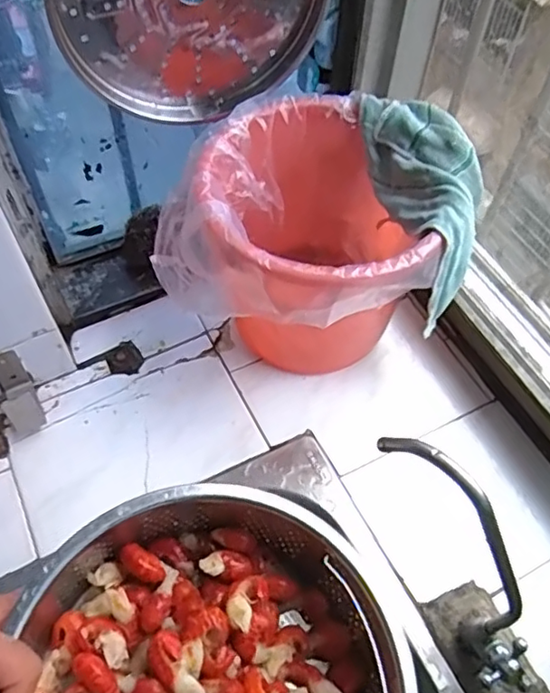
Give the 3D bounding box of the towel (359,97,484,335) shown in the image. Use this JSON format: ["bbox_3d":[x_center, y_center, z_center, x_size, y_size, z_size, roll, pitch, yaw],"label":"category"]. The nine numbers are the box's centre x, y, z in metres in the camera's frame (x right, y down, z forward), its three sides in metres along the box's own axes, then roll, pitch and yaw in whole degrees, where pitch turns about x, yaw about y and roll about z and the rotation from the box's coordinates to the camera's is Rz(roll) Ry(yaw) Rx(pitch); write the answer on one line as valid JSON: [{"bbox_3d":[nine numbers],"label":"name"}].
[{"bbox_3d":[0.132,-0.131,0.540,0.063,0.099,0.207,-16,83,-12],"label":"towel"}]

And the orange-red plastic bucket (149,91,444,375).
[{"bbox_3d":[0.004,-0.079,0.580,0.215,0.199,0.209,1,57,-1],"label":"orange-red plastic bucket"}]

